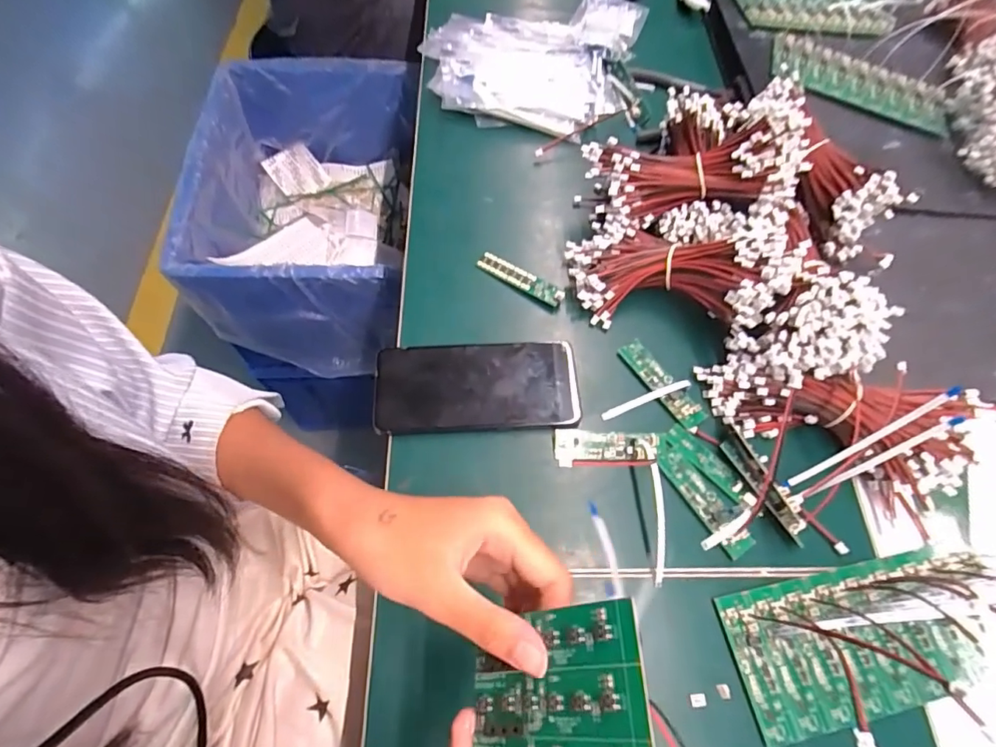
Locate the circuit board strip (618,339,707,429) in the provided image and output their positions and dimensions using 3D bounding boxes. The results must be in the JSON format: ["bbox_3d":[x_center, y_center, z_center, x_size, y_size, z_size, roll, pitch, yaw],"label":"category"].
[{"bbox_3d":[0.131,0.008,0.401,0.023,0.009,0.083,-32,70,-17],"label":"circuit board strip"}]

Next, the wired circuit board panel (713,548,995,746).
[{"bbox_3d":[0.243,0.169,0.324,0.185,0.017,0.083,-10,65,-9],"label":"wired circuit board panel"}]

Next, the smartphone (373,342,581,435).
[{"bbox_3d":[-0.015,0.009,0.385,0.153,0.014,0.070,-1,64,-5],"label":"smartphone"}]

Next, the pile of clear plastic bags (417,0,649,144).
[{"bbox_3d":[0.039,-0.369,0.566,0.216,0.033,0.260,16,64,4],"label":"pile of clear plastic bags"}]

